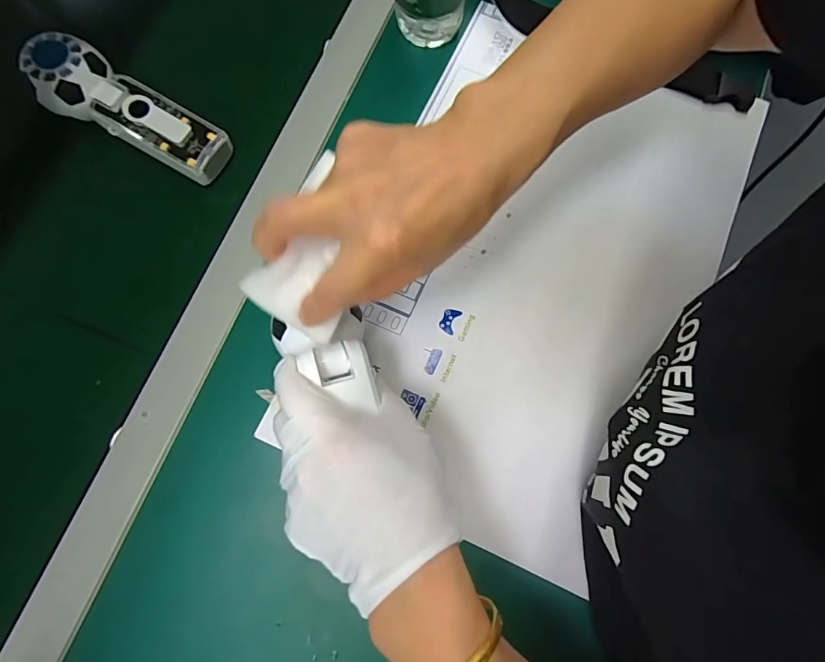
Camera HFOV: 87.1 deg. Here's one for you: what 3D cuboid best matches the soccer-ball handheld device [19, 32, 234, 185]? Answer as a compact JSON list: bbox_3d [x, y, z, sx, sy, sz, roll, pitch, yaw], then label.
[{"bbox_3d":[-0.234,-0.188,0.360,0.165,0.044,0.062,27,78,5],"label":"soccer-ball handheld device"}]

